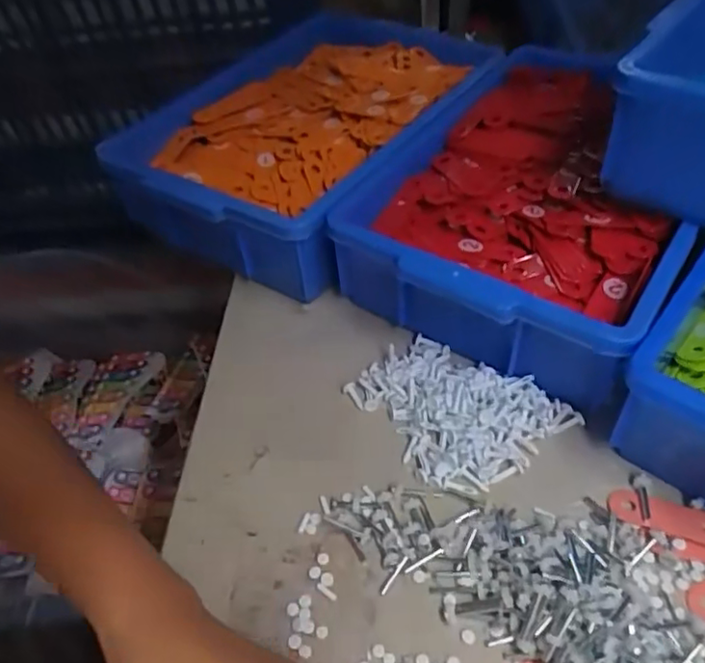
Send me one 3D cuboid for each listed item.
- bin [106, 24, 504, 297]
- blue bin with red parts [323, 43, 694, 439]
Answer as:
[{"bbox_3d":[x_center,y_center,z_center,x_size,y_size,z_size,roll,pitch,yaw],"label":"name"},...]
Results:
[{"bbox_3d":[-0.039,-0.198,0.621,0.248,0.109,0.364,24,55,25],"label":"bin"},{"bbox_3d":[0.165,-0.110,0.520,0.239,0.100,0.333,25,55,25],"label":"blue bin with red parts"}]

